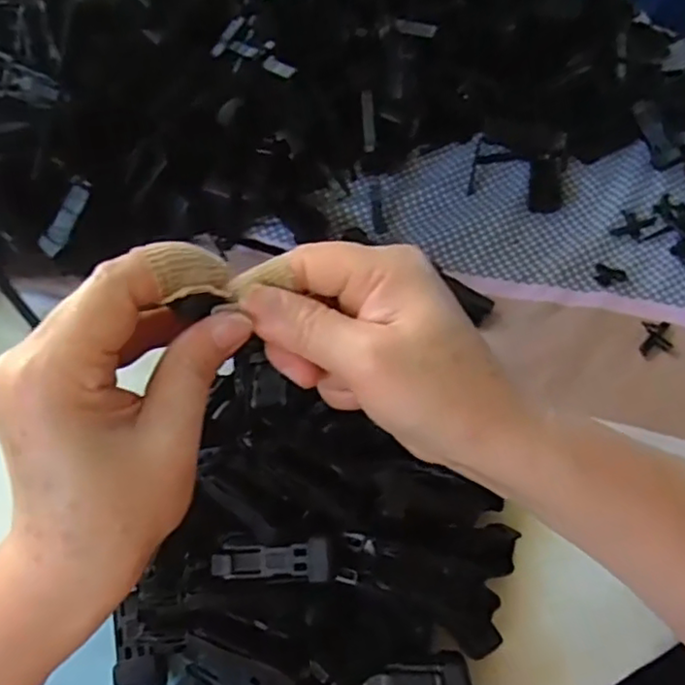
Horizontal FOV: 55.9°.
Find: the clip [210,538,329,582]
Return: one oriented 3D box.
[{"bbox_3d":[-0.027,0.084,0.246,0.044,0.007,0.015,-5,83,-3],"label":"clip"}]

